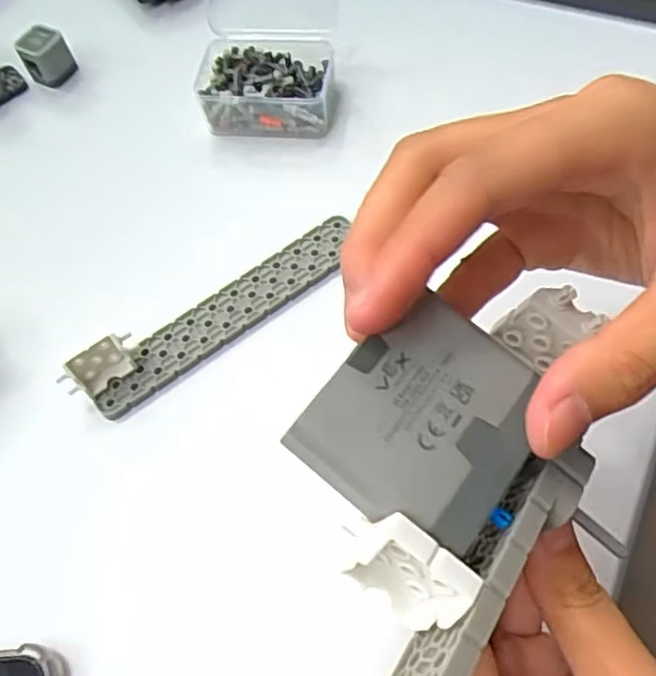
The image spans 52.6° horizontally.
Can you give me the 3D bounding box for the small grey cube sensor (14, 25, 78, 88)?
[{"bbox_3d":[-0.177,-0.175,0.415,0.024,0.026,0.026,35,70,23],"label":"small grey cube sensor"}]

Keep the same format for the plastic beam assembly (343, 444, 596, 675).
[{"bbox_3d":[0.024,0.063,0.154,0.038,0.027,0.104,28,58,15],"label":"plastic beam assembly"}]

